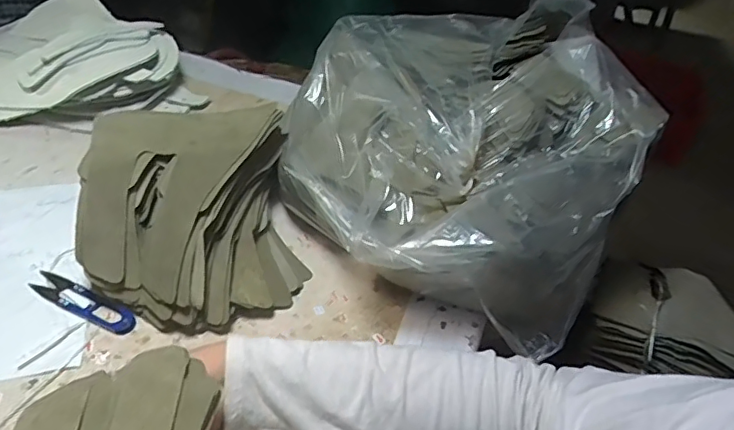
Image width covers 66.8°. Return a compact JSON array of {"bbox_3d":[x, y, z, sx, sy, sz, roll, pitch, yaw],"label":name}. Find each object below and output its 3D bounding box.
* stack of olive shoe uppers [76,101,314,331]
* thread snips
[{"bbox_3d":[-0.145,0.002,0.467,0.169,0.107,0.159,-7,47,-13],"label":"stack of olive shoe uppers"},{"bbox_3d":[-0.236,0.072,0.462,0.103,0.005,0.024,22,48,14],"label":"thread snips"}]

